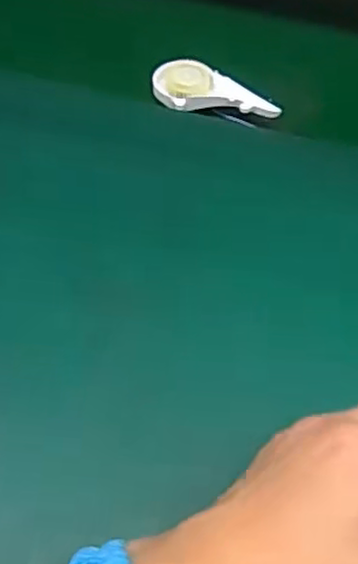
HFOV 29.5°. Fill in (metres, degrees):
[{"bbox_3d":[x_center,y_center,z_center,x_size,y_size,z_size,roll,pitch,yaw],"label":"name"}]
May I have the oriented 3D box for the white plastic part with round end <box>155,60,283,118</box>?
[{"bbox_3d":[0.026,-0.134,0.475,0.091,0.015,0.043,18,59,7],"label":"white plastic part with round end"}]

